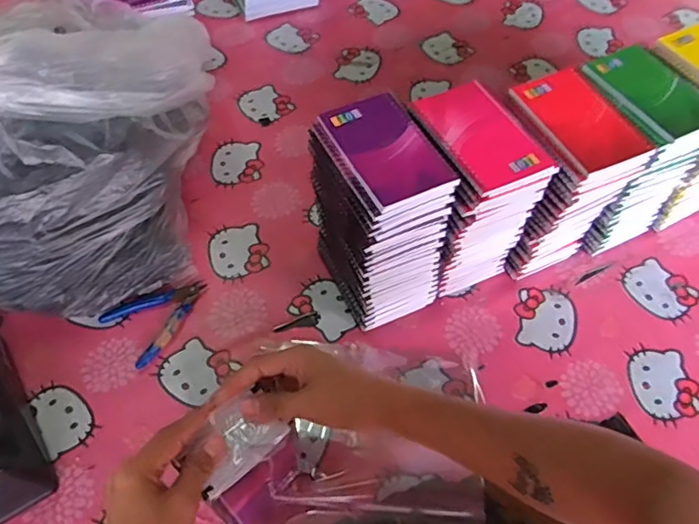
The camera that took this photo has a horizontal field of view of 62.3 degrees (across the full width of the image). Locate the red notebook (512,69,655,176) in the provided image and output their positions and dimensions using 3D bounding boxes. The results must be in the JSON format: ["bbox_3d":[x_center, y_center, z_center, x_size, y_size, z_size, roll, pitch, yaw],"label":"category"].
[{"bbox_3d":[0.235,-0.145,0.583,0.092,0.010,0.129,-21,59,-14],"label":"red notebook"}]

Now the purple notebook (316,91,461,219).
[{"bbox_3d":[0.033,-0.106,0.544,0.088,0.012,0.128,-23,60,-15],"label":"purple notebook"}]

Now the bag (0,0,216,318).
[{"bbox_3d":[-0.323,-0.144,0.658,0.266,0.278,0.351,5,57,2],"label":"bag"}]

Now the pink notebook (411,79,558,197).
[{"bbox_3d":[0.129,-0.125,0.562,0.090,0.013,0.129,-23,60,-15],"label":"pink notebook"}]

